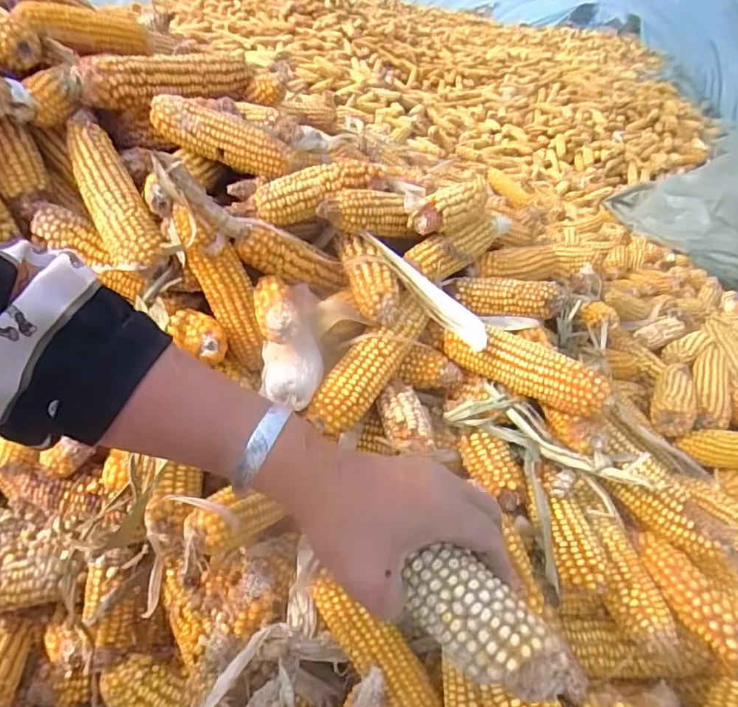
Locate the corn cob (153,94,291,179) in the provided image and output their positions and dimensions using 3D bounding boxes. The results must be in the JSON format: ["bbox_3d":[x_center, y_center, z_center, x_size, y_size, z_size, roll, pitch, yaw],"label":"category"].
[{"bbox_3d":[-0.148,-0.220,0.520,0.144,0.046,0.041,17,32,-14],"label":"corn cob"}]

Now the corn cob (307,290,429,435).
[{"bbox_3d":[0.002,0.005,0.475,0.043,0.049,0.157,26,62,27],"label":"corn cob"}]

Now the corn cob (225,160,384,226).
[{"bbox_3d":[-0.059,-0.165,0.513,0.158,0.042,0.041,-24,42,-13],"label":"corn cob"}]

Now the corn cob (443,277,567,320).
[{"bbox_3d":[0.154,-0.063,0.568,0.136,0.036,0.035,1,34,-7],"label":"corn cob"}]

